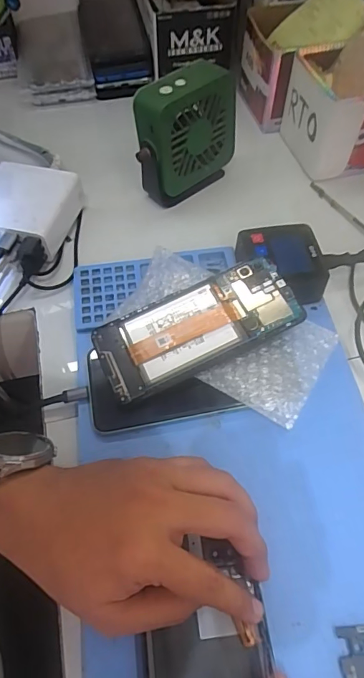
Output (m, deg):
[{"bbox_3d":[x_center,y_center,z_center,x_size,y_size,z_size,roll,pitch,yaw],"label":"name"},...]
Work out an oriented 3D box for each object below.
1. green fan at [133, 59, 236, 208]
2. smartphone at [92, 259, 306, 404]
[{"bbox_3d":[0.002,-0.195,0.448,0.105,0.122,0.045,-34,65,-19],"label":"green fan"},{"bbox_3d":[0.012,-0.009,0.356,0.157,0.012,0.071,-23,62,-4],"label":"smartphone"}]

